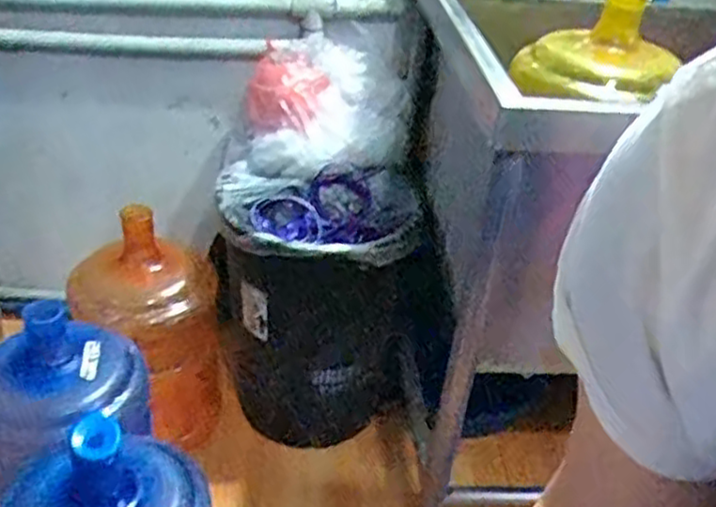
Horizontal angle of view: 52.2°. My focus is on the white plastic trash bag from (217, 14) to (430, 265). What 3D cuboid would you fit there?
[{"bbox_3d":[-0.072,-0.191,1.313,0.349,0.291,0.421,-3,35,-13],"label":"white plastic trash bag"}]

